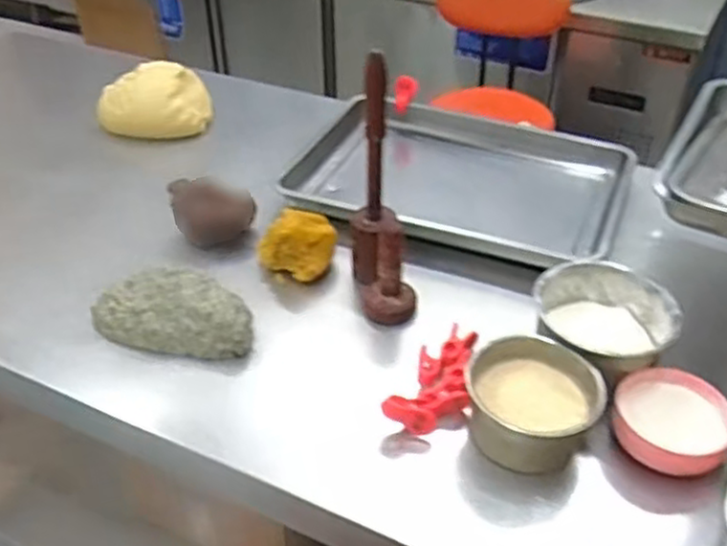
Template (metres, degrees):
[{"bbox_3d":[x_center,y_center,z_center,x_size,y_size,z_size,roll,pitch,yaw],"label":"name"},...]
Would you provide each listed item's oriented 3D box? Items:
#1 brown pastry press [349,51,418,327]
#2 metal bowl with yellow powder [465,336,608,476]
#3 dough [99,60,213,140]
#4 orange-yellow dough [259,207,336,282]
[{"bbox_3d":[0.026,-0.084,0.879,0.066,0.293,0.121,-8,39,-10],"label":"brown pastry press"},{"bbox_3d":[0.177,0.140,0.774,0.134,0.087,0.139,0,39,0],"label":"metal bowl with yellow powder"},{"bbox_3d":[-0.380,-0.317,1.331,0.194,0.106,0.124,-12,40,-15],"label":"dough"},{"bbox_3d":[-0.089,-0.043,0.999,0.104,0.085,0.102,-3,39,-3],"label":"orange-yellow dough"}]

